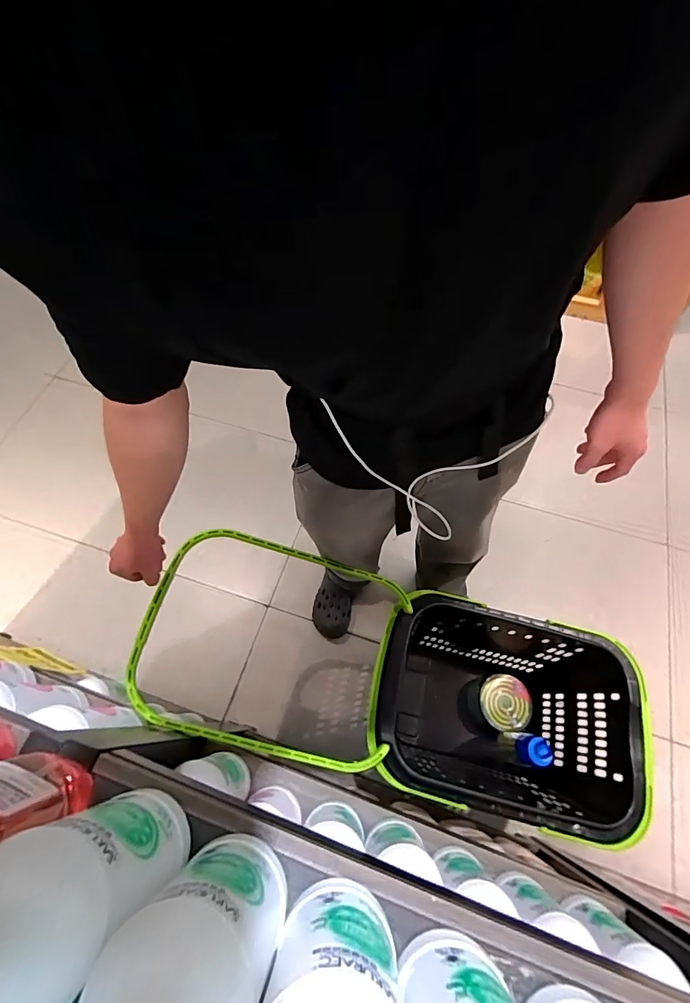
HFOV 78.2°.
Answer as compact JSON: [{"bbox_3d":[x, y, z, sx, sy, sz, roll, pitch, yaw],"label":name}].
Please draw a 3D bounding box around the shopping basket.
[{"bbox_3d":[0.142,0.408,0.966,0.952,0.558,0.378,11,67,11],"label":"shopping basket"}]

